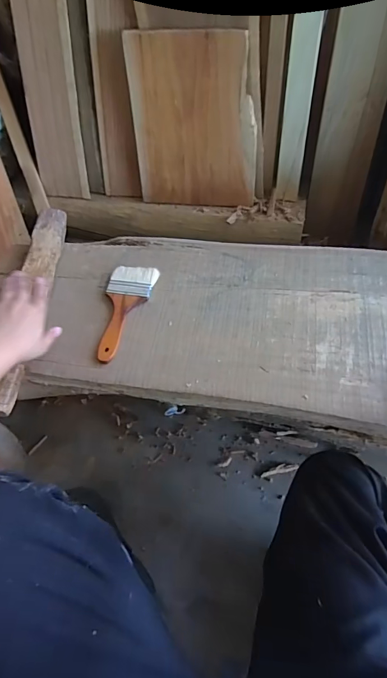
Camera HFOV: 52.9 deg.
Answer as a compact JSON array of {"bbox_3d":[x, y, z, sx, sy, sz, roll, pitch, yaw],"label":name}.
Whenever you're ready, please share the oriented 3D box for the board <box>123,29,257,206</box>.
[{"bbox_3d":[0.002,-0.435,0.804,0.252,0.321,0.018,4,41,7],"label":"board"}]

